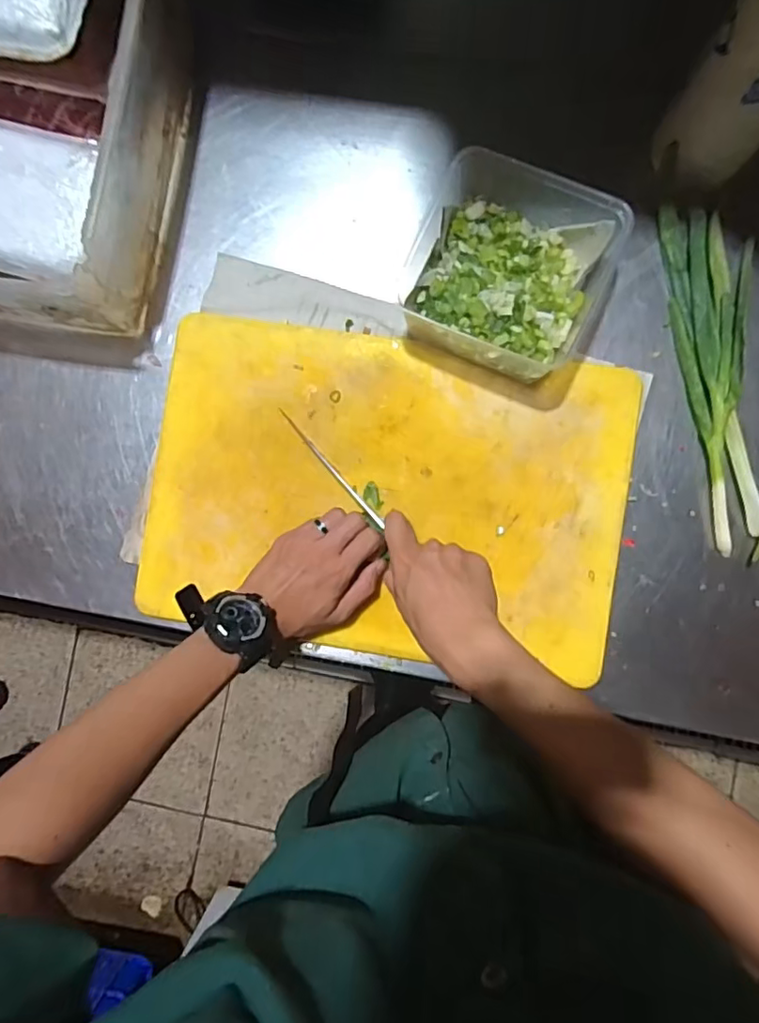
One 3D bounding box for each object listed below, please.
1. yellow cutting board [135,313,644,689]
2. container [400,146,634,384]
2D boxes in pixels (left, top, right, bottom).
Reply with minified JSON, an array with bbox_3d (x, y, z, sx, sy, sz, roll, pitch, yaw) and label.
[{"bbox_3d":[0.003,-0.017,0.535,0.438,0.009,0.289,8,89,4],"label":"yellow cutting board"},{"bbox_3d":[0.117,-0.222,0.506,0.182,0.056,0.180,24,90,4],"label":"container"}]

